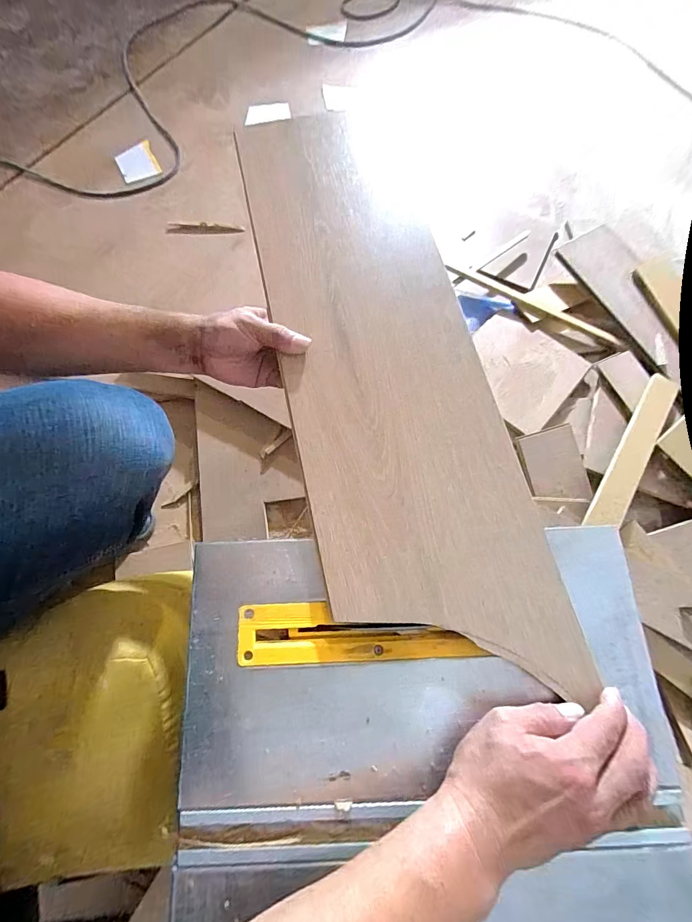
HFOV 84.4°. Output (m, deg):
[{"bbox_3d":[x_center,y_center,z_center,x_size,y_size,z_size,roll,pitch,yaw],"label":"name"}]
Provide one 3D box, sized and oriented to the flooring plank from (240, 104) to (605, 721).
[{"bbox_3d":[0.026,-0.121,0.403,0.203,0.017,0.668,-15,73,-6],"label":"flooring plank"}]

